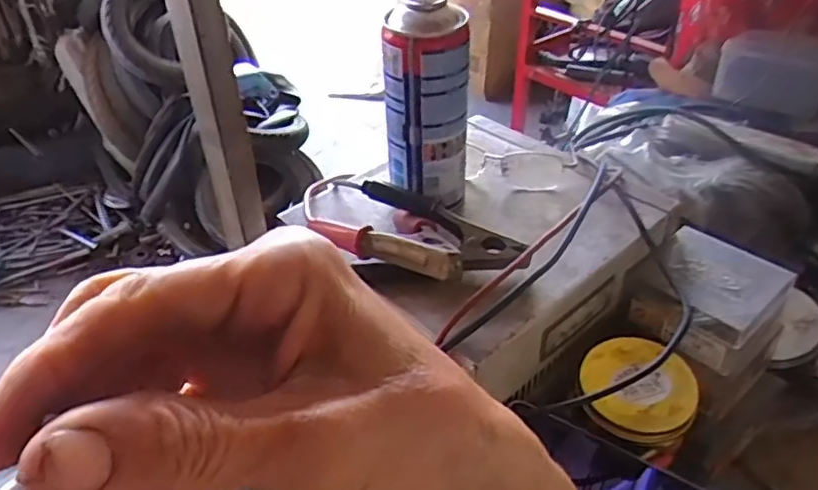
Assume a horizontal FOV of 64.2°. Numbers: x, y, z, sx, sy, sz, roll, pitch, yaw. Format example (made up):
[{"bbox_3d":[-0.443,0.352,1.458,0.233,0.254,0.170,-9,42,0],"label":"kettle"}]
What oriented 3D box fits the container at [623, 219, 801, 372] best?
[{"bbox_3d":[0.242,0.043,0.523,0.099,0.057,0.088,32,48,33],"label":"container"}]

